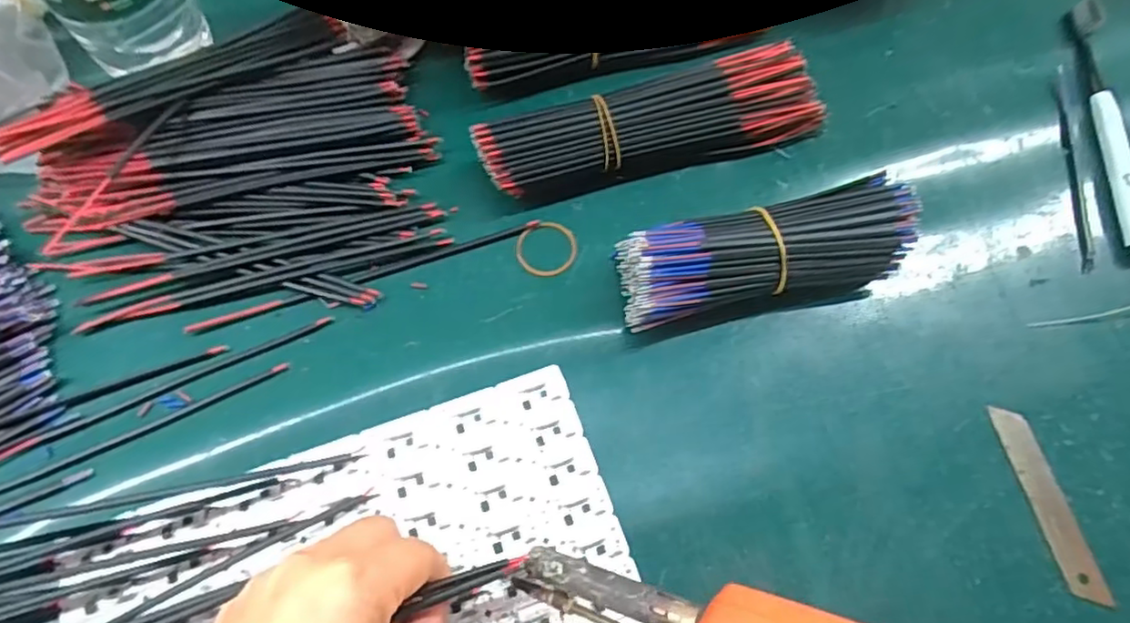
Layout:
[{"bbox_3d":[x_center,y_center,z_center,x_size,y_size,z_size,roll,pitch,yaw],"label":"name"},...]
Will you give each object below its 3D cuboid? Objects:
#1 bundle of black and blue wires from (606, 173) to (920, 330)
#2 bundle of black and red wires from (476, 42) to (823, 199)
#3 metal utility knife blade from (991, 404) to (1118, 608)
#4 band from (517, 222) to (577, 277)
[{"bbox_3d":[0.103,-0.030,0.334,0.149,0.042,0.050,-10,71,-6],"label":"bundle of black and blue wires"},{"bbox_3d":[0.050,-0.105,0.367,0.200,0.042,0.045,-14,71,-8],"label":"bundle of black and red wires"},{"bbox_3d":[0.240,0.094,0.319,0.018,0.004,0.095,-15,69,4],"label":"metal utility knife blade"},{"bbox_3d":[-0.010,-0.035,0.359,0.033,0.004,0.032,-7,70,-5],"label":"band"}]

